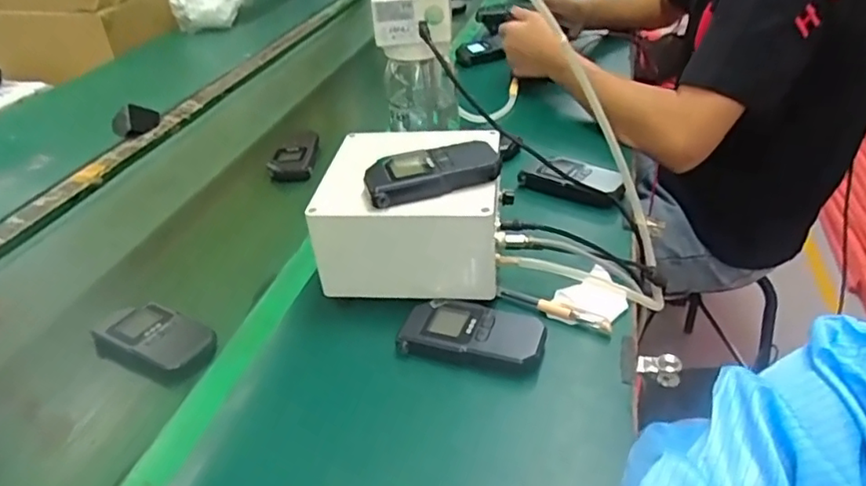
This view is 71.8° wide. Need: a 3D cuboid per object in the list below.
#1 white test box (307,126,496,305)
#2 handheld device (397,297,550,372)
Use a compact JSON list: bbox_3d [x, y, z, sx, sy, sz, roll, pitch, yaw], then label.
[{"bbox_3d":[-0.017,-0.028,0.575,0.153,0.109,0.164,0,36,7],"label":"white test box"},{"bbox_3d":[0.035,0.078,0.505,0.117,0.022,0.060,7,37,16],"label":"handheld device"}]

